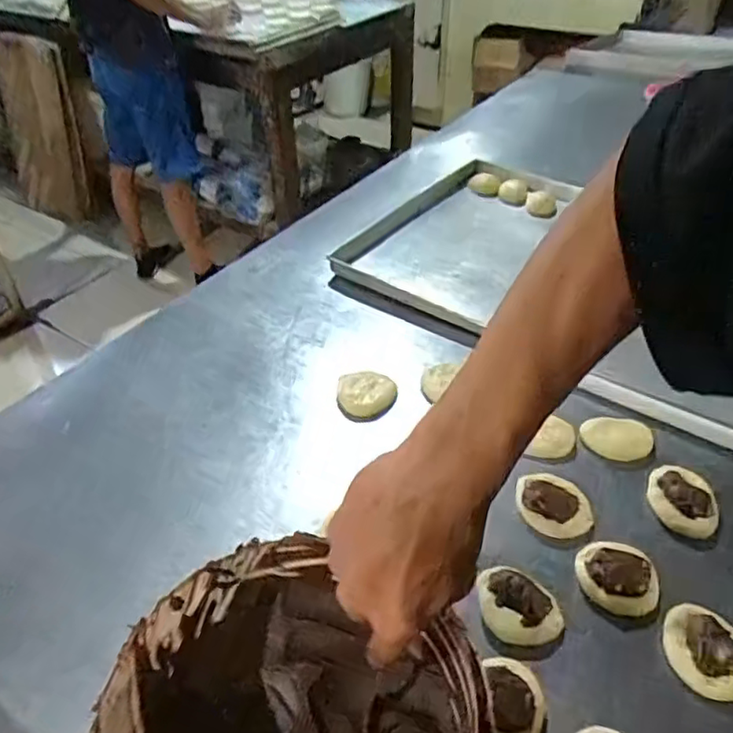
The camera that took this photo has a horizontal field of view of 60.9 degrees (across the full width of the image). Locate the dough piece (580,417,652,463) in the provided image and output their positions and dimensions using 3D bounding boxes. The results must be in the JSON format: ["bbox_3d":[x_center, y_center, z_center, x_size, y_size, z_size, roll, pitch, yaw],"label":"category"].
[{"bbox_3d":[0.284,0.078,0.707,0.077,0.010,0.061,13,41,17],"label":"dough piece"}]

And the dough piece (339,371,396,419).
[{"bbox_3d":[0.001,0.033,0.783,0.072,0.011,0.076,-1,39,1],"label":"dough piece"}]

